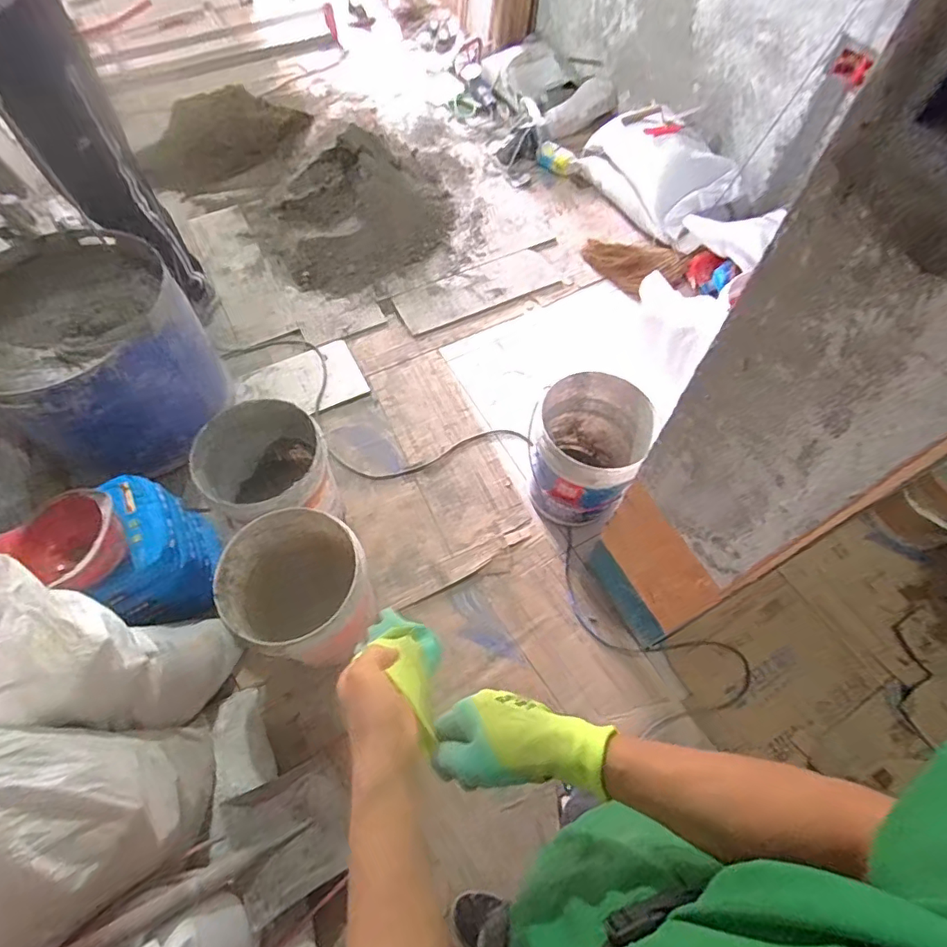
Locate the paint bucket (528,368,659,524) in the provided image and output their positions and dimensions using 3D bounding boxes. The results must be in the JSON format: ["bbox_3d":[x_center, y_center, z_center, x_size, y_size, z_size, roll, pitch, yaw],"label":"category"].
[{"bbox_3d":[0.298,-0.052,1.485,0.305,0.435,0.339,29,65,15],"label":"paint bucket"}]

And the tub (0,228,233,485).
[{"bbox_3d":[-1.081,-0.333,1.546,0.575,0.460,0.536,0,61,0],"label":"tub"}]

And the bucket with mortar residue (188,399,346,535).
[{"bbox_3d":[-0.540,0.021,1.450,0.316,0.319,0.349,-27,65,-14],"label":"bucket with mortar residue"}]

